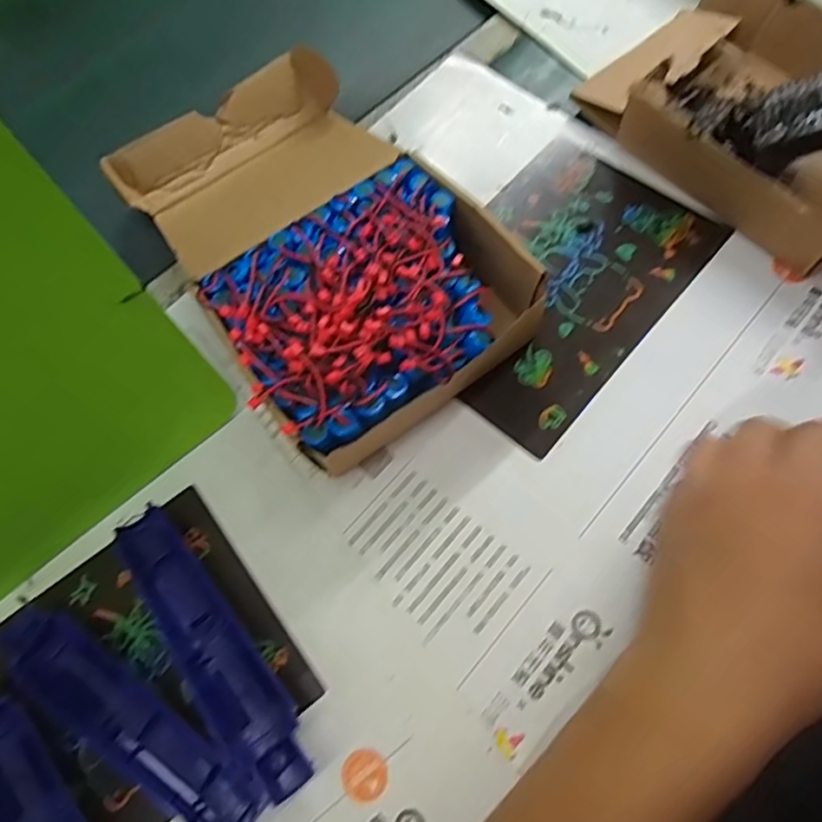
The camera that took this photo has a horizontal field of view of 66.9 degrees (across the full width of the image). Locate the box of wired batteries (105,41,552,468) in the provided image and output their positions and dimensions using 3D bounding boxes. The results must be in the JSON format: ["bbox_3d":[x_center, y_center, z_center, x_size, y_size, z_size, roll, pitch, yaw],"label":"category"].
[{"bbox_3d":[-0.064,-0.113,0.427,0.172,0.082,0.301,-32,58,-10],"label":"box of wired batteries"}]

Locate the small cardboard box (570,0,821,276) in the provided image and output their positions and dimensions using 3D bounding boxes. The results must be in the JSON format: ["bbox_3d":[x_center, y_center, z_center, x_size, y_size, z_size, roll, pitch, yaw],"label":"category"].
[{"bbox_3d":[0.242,-0.208,0.428,0.157,0.064,0.219,-40,71,-11],"label":"small cardboard box"}]

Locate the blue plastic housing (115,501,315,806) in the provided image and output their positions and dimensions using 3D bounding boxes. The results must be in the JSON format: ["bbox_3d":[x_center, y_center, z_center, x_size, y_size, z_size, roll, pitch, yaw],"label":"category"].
[{"bbox_3d":[-0.107,0.121,0.326,0.038,0.017,0.165,-39,71,-11],"label":"blue plastic housing"}]

